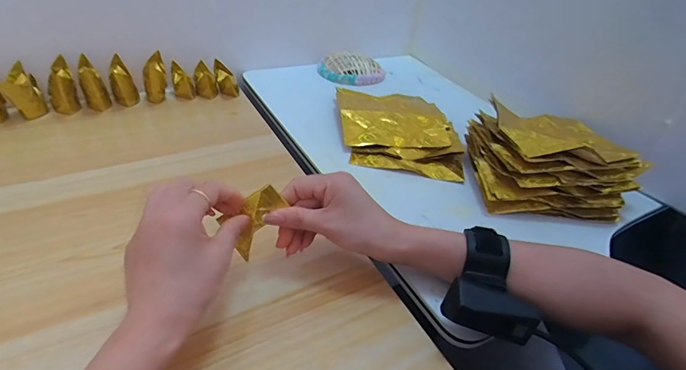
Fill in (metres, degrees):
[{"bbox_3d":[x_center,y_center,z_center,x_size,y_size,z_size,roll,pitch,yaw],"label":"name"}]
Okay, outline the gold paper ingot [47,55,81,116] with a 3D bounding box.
[{"bbox_3d":[-0.400,-0.137,0.550,0.034,0.073,0.036,-22,45,-30],"label":"gold paper ingot"}]

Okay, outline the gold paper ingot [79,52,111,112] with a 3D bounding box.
[{"bbox_3d":[-0.364,-0.144,0.566,0.031,0.071,0.050,-18,43,-27],"label":"gold paper ingot"}]

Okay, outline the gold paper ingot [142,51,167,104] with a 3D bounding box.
[{"bbox_3d":[-0.292,-0.162,0.602,0.032,0.069,0.039,-12,41,-21],"label":"gold paper ingot"}]

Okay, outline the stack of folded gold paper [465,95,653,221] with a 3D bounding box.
[{"bbox_3d":[0.262,-0.039,0.498,0.191,0.067,0.178,5,37,0],"label":"stack of folded gold paper"}]

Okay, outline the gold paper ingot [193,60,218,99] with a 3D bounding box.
[{"bbox_3d":[-0.228,-0.174,0.639,0.034,0.044,0.038,-9,40,-18],"label":"gold paper ingot"}]

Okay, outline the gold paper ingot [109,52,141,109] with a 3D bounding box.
[{"bbox_3d":[-0.333,-0.154,0.585,0.034,0.064,0.047,-16,42,-25],"label":"gold paper ingot"}]

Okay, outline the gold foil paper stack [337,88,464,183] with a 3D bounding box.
[{"bbox_3d":[0.080,-0.092,0.579,0.165,0.029,0.243,0,38,-6],"label":"gold foil paper stack"}]

